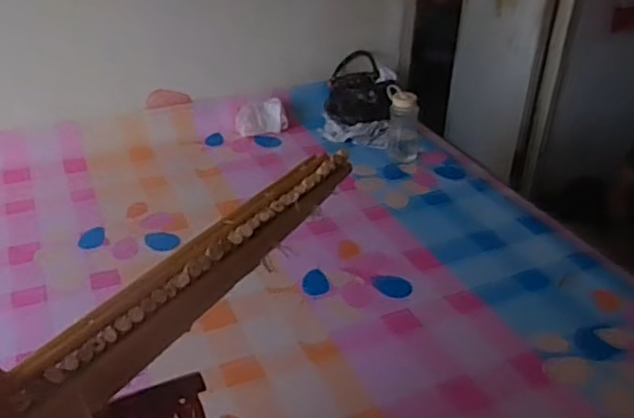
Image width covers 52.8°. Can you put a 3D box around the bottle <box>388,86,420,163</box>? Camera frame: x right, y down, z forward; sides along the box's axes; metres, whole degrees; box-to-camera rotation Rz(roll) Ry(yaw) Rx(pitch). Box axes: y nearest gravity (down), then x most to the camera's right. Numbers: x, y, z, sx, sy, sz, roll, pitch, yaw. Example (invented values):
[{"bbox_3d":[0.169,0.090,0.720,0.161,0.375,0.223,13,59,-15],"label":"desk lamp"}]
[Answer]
[{"bbox_3d":[0.236,-0.228,1.739,0.088,0.192,0.102,1,29,3],"label":"bottle"}]

